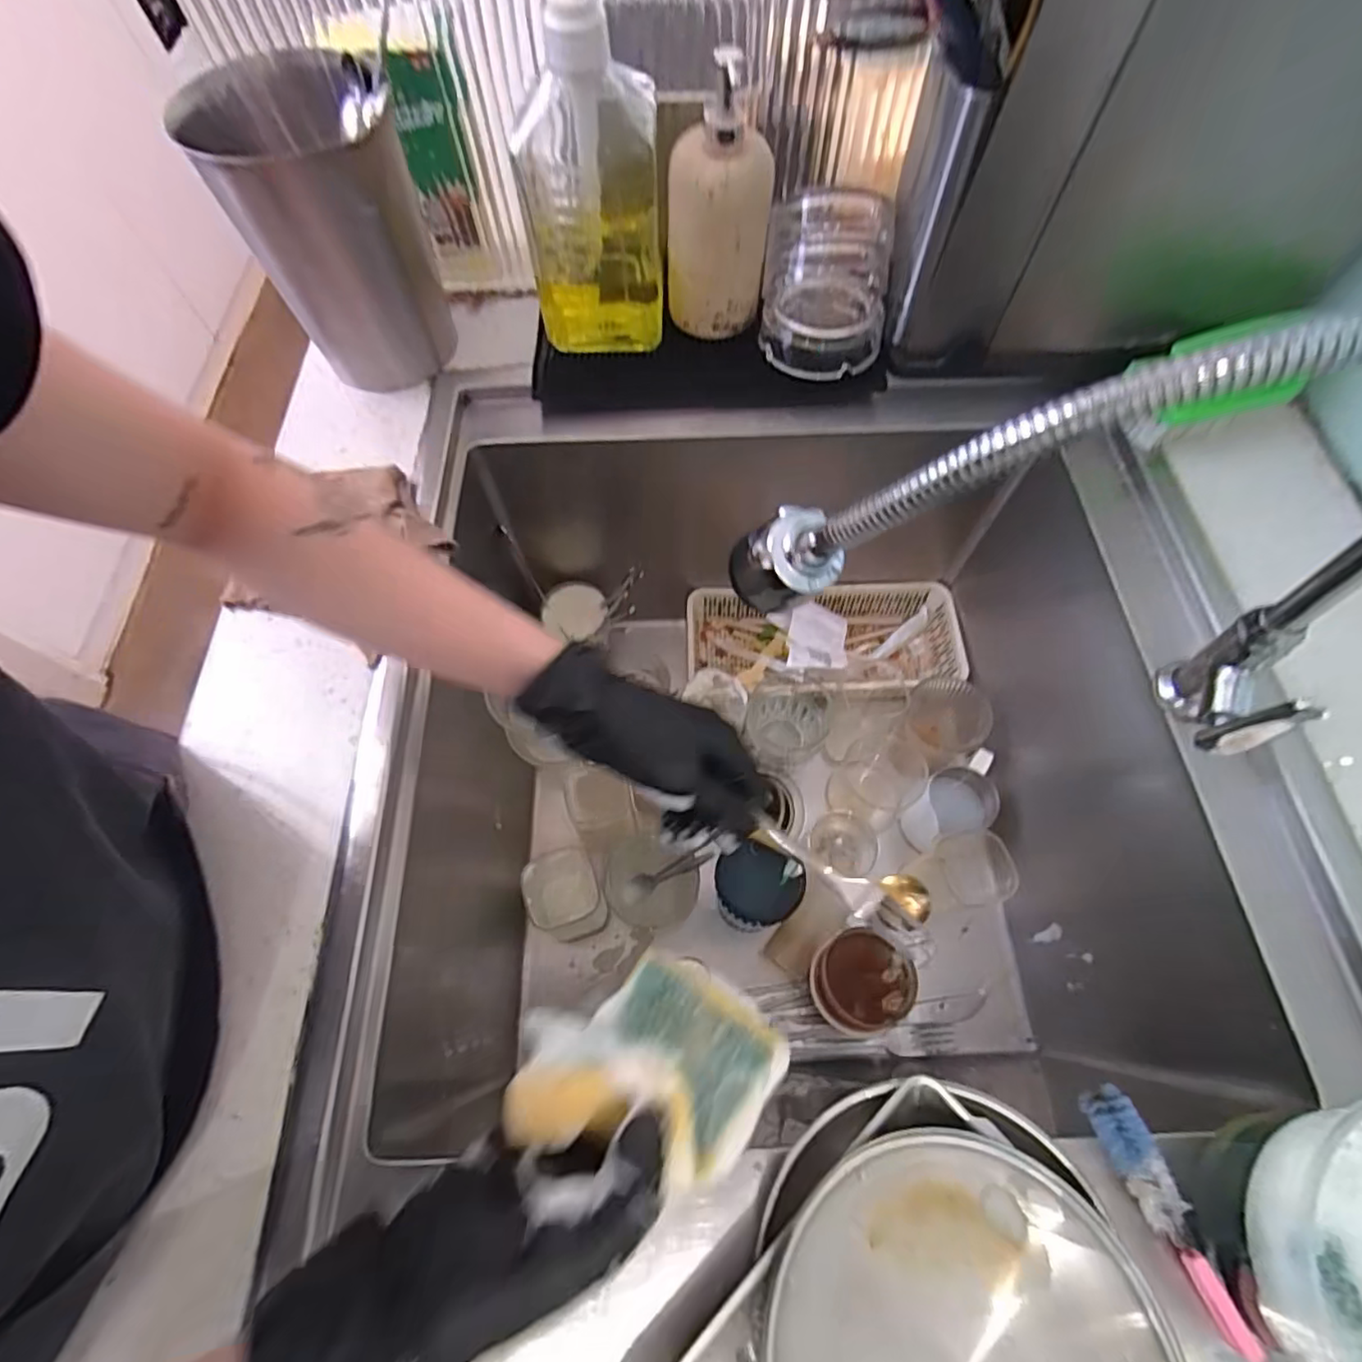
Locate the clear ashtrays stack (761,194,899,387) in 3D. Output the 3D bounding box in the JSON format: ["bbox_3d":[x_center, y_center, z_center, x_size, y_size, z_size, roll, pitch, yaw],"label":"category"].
[{"bbox_3d":[0.120,-0.325,0.531,0.105,0.099,0.105,9,66,6],"label":"clear ashtrays stack"}]

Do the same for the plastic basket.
[{"bbox_3d":[0.166,-0.039,0.750,0.313,0.064,0.140,0,65,2],"label":"plastic basket"}]

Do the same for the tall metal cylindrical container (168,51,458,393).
[{"bbox_3d":[-0.265,-0.348,0.505,0.130,0.182,0.137,-1,65,2],"label":"tall metal cylindrical container"}]

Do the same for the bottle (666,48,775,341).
[{"bbox_3d":[0.027,-0.372,0.513,0.084,0.179,0.065,-11,65,-3],"label":"bottle"}]

